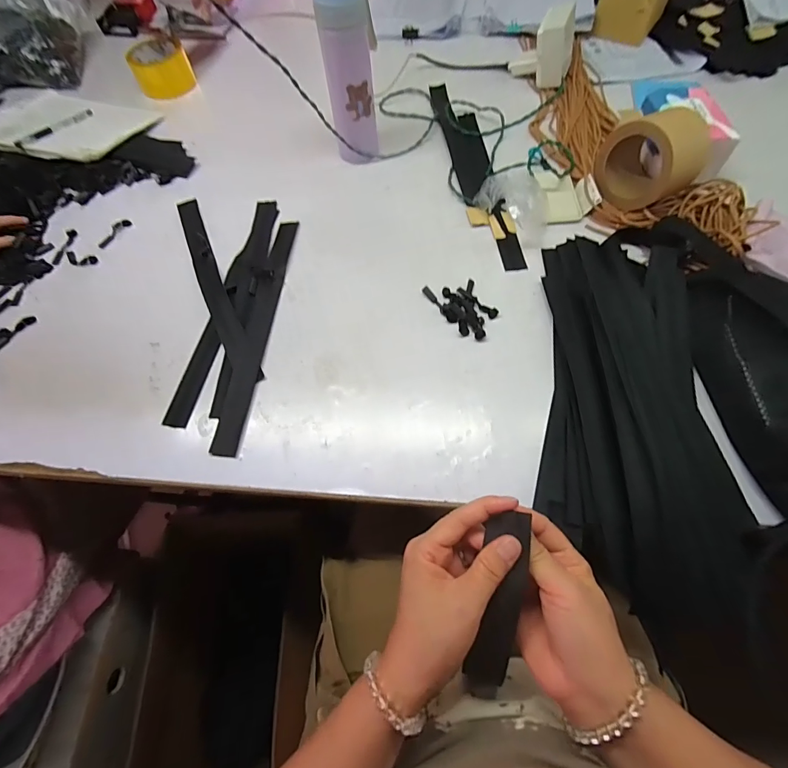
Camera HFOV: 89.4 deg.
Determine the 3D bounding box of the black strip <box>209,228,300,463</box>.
[{"bbox_3d":[-0.173,-0.080,0.513,0.034,0.006,0.350,4,65,5],"label":"black strip"}]

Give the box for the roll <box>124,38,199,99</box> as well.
[{"bbox_3d":[-0.432,-0.589,0.744,0.102,0.051,0.108,-26,66,-9],"label":"roll"}]

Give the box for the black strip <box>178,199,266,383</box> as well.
[{"bbox_3d":[-0.248,-0.142,0.545,0.034,0.007,0.346,-25,66,-9],"label":"black strip"}]

